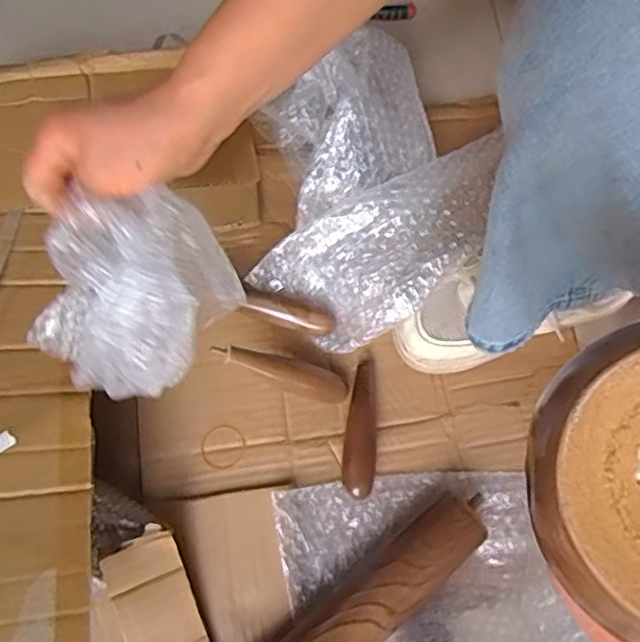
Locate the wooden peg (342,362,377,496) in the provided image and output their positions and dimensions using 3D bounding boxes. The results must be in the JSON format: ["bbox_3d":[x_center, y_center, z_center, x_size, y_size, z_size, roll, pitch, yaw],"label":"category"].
[{"bbox_3d":[0.040,0.097,0.556,0.027,0.025,0.123,8,71,3],"label":"wooden peg"}]

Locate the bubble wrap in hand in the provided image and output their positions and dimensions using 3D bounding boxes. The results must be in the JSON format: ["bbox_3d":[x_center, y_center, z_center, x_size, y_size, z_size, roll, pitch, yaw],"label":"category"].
[{"bbox_3d":[-0.109,-0.015,0.363,0.095,0.087,0.114,35,74,11],"label":"bubble wrap in hand"}]

